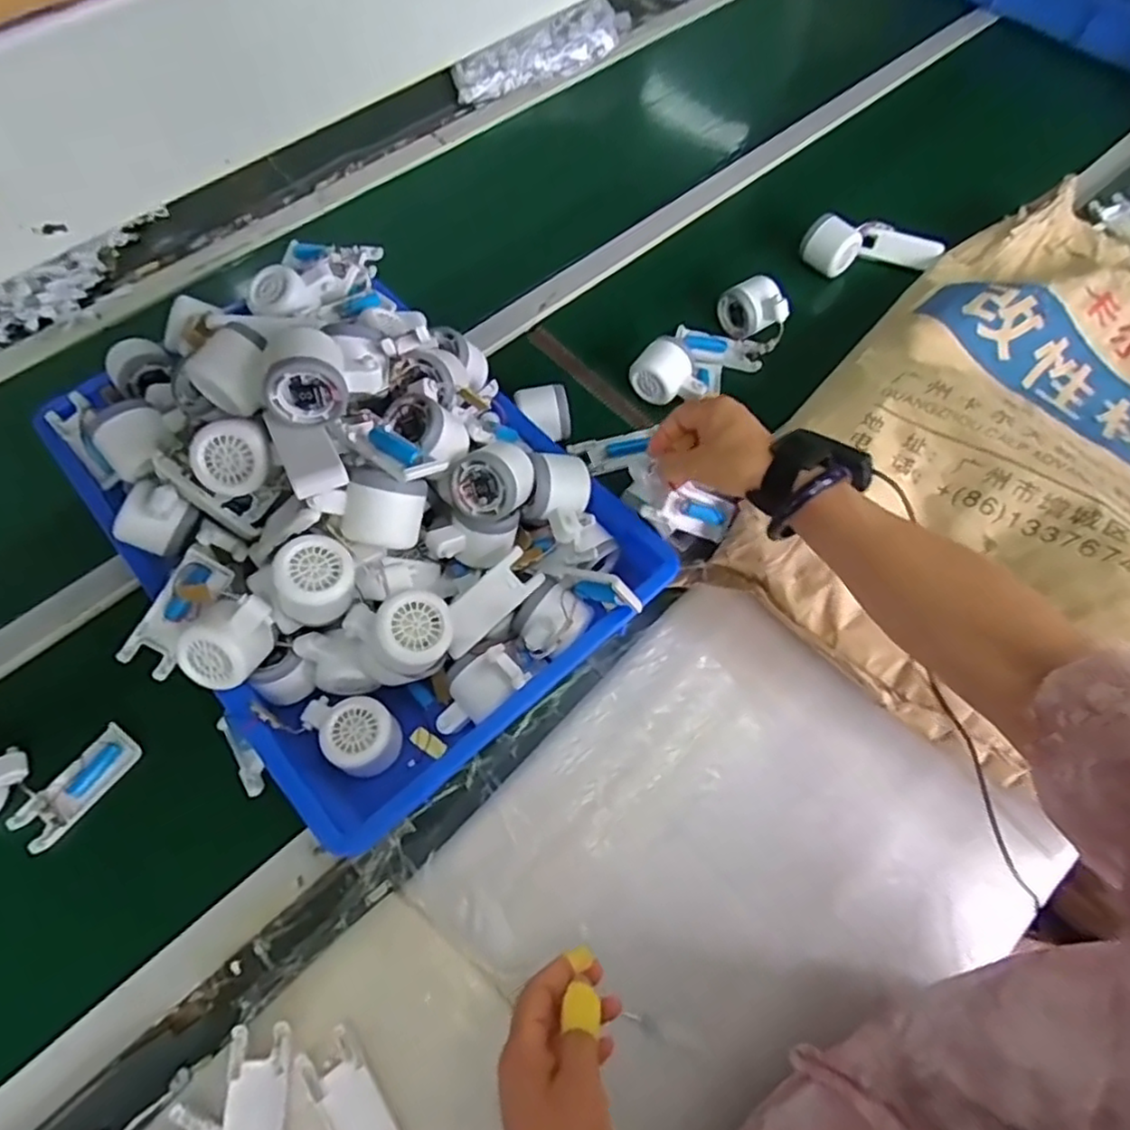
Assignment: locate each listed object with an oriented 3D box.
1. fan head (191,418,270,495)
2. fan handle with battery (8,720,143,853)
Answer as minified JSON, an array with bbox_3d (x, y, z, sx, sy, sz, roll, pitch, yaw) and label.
[{"bbox_3d":[-0.259,-0.086,0.523,0.058,0.034,0.055,-2,101,-11],"label":"fan head"},{"bbox_3d":[-0.413,0.188,0.564,0.038,0.016,0.104,36,69,16],"label":"fan handle with battery"}]

